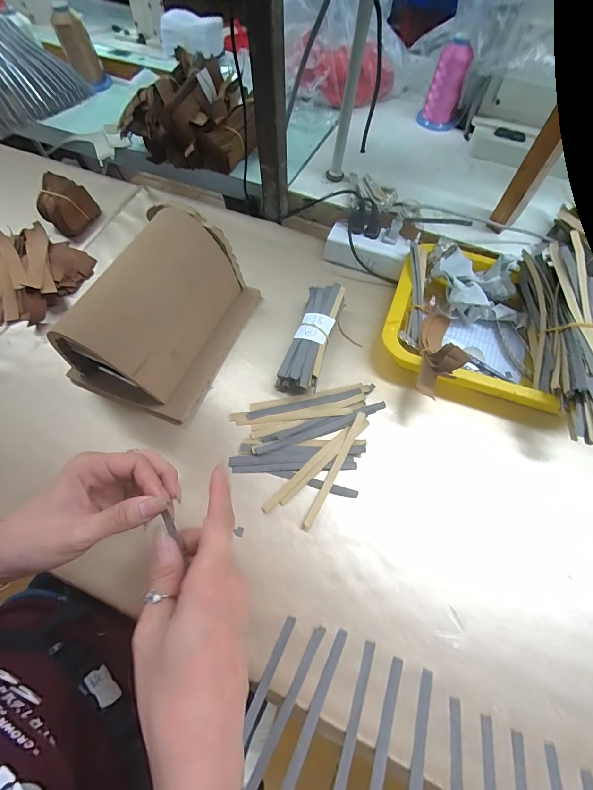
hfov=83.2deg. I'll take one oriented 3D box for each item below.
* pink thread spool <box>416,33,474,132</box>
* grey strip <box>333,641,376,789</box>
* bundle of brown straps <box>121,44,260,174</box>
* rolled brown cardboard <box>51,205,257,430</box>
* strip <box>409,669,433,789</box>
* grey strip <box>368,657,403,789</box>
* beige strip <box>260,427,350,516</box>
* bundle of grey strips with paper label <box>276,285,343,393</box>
[{"bbox_3d":[0.246,-0.504,0.549,0.051,0.105,0.051,-12,66,-4],"label":"pink thread spool"},{"bbox_3d":[0.043,0.274,0.264,0.010,0.008,0.134,18,67,10],"label":"grey strip"},{"bbox_3d":[-0.146,-0.434,0.521,0.184,0.090,0.160,22,67,10],"label":"bundle of brown straps"},{"bbox_3d":[-0.154,-0.095,0.385,0.142,0.112,0.212,24,68,12],"label":"rolled brown cardboard"},{"bbox_3d":[0.092,0.290,0.253,0.009,0.011,0.130,15,67,8],"label":"strip"},{"bbox_3d":[0.064,0.283,0.258,0.010,0.004,0.132,10,58,22],"label":"grey strip"},{"bbox_3d":[0.012,0.078,0.355,0.125,0.007,0.010,-41,71,-16],"label":"beige strip"},{"bbox_3d":[0.019,-0.068,0.409,0.044,0.039,0.142,17,67,9],"label":"bundle of grey strips with paper label"}]

